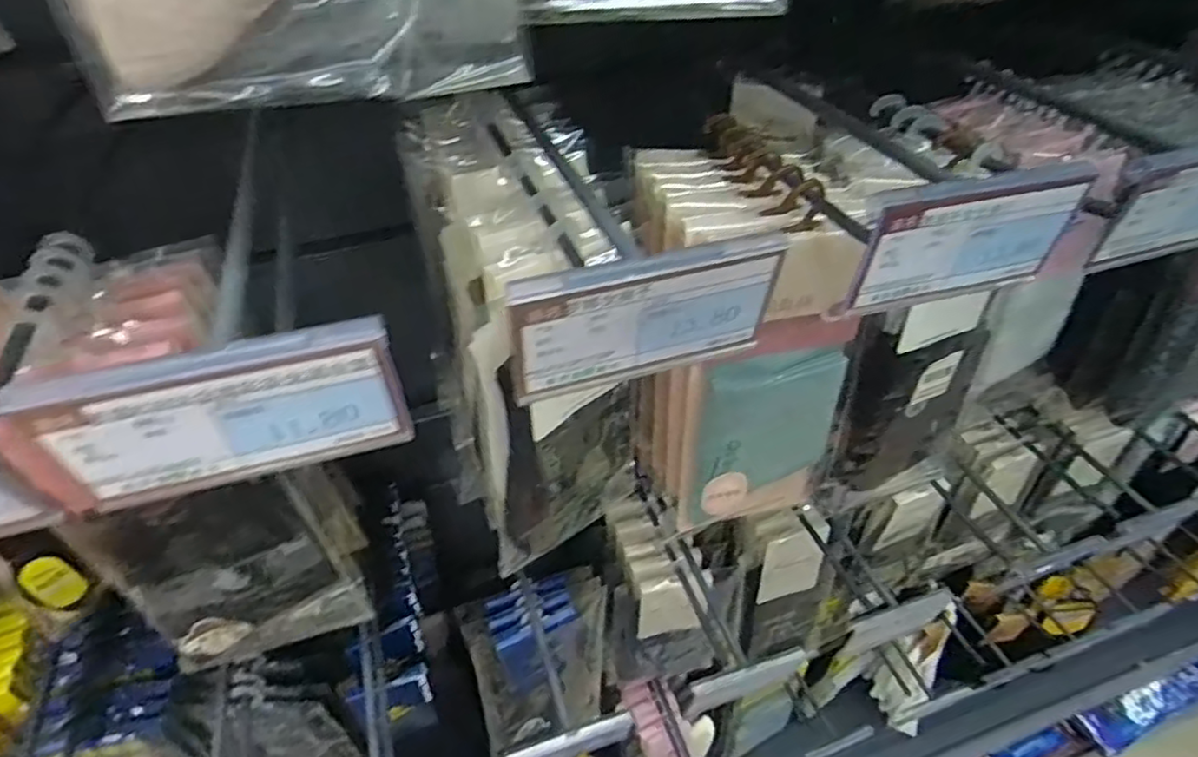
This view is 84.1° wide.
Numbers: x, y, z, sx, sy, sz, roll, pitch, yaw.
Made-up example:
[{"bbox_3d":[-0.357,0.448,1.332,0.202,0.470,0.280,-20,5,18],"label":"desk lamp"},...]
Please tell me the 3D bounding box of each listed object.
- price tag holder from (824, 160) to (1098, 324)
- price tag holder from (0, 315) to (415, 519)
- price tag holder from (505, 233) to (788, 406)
[{"bbox_3d":[0.118,-0.045,0.212,0.083,0.046,0.006,-12,45,-11],"label":"price tag holder"},{"bbox_3d":[-0.092,0.011,0.163,0.084,0.046,0.005,-14,45,-14],"label":"price tag holder"},{"bbox_3d":[0.015,-0.016,0.190,0.078,0.043,0.008,-12,45,-12],"label":"price tag holder"}]

